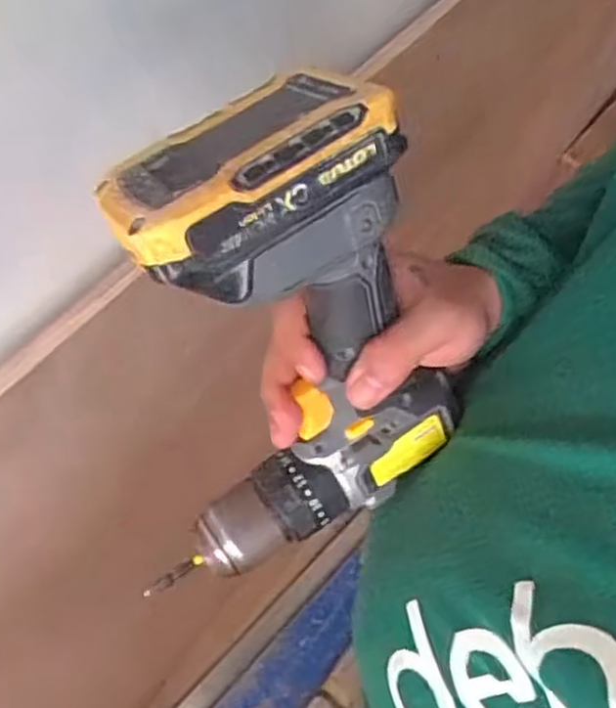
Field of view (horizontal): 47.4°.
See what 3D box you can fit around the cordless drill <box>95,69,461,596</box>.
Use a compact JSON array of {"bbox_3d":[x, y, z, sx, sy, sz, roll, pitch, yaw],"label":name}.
[{"bbox_3d":[-0.006,-0.010,0.333,0.141,0.222,0.078,-15,42,-9],"label":"cordless drill"}]

